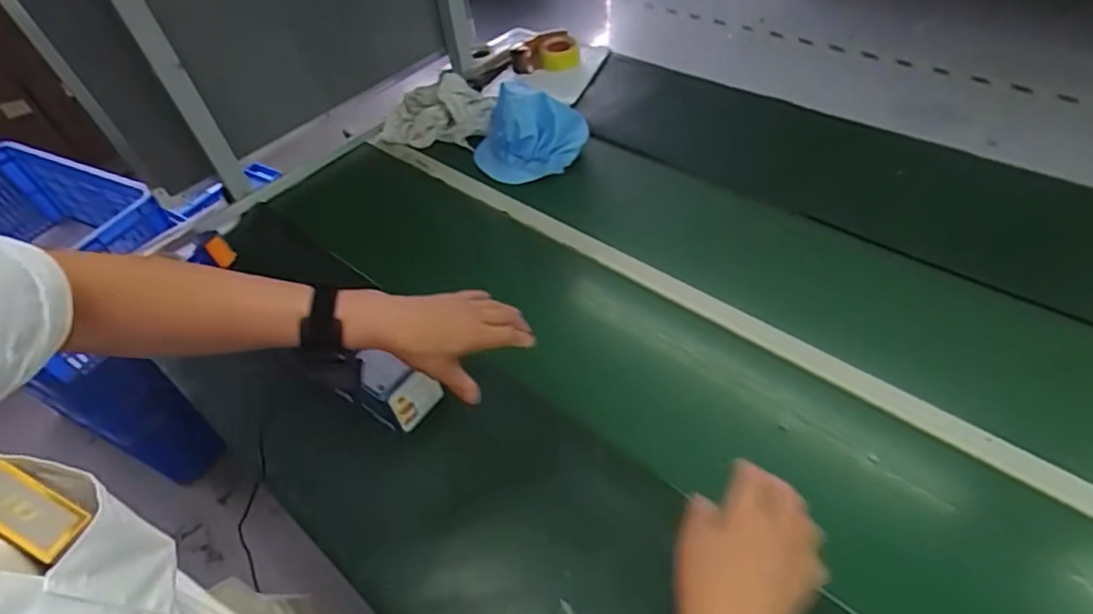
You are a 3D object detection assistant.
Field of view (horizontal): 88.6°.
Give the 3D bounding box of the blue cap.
[{"bbox_3d":[-0.036,-0.368,1.125,0.212,0.141,0.232,-3,49,4],"label":"blue cap"}]

